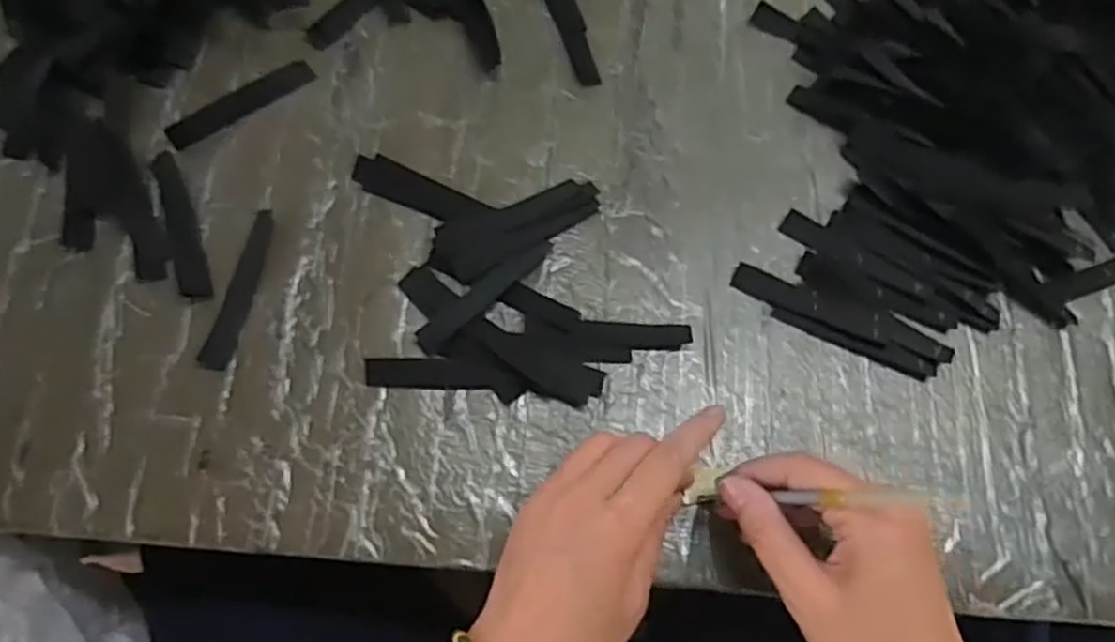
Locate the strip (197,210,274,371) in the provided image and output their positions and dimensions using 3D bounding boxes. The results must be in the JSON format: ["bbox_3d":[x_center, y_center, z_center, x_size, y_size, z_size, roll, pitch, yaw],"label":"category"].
[{"bbox_3d":[-0.172,-0.018,0.407,0.015,0.004,0.091,12,73,2],"label":"strip"}]

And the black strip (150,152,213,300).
[{"bbox_3d":[-0.212,-0.052,0.418,0.015,0.006,0.092,-20,74,-8],"label":"black strip"}]

